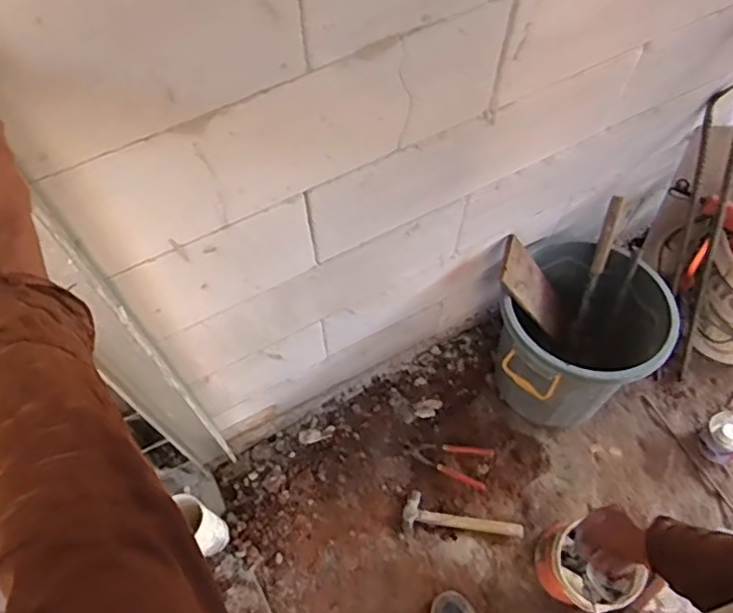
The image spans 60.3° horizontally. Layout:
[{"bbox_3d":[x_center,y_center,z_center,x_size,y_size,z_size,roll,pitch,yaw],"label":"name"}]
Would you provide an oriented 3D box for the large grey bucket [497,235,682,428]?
[{"bbox_3d":[0.474,0.084,1.491,0.352,0.358,0.380,1,63,-1],"label":"large grey bucket"}]

